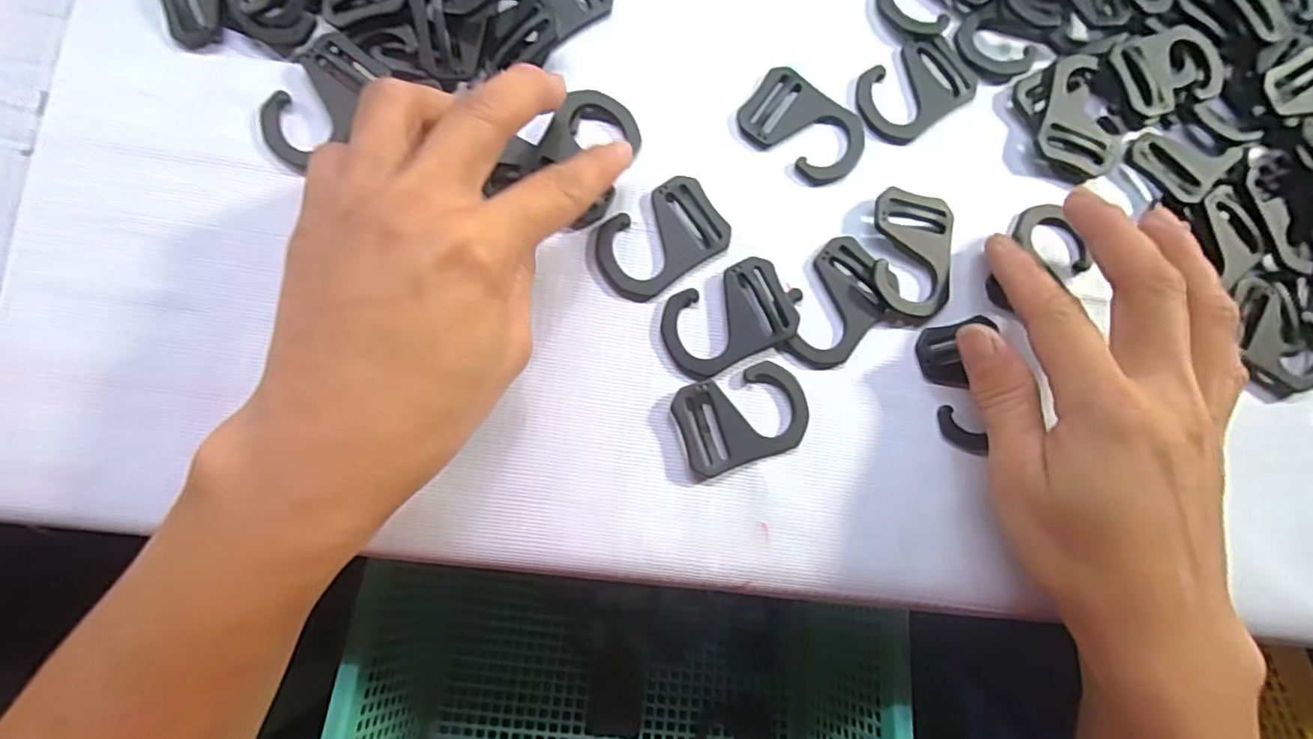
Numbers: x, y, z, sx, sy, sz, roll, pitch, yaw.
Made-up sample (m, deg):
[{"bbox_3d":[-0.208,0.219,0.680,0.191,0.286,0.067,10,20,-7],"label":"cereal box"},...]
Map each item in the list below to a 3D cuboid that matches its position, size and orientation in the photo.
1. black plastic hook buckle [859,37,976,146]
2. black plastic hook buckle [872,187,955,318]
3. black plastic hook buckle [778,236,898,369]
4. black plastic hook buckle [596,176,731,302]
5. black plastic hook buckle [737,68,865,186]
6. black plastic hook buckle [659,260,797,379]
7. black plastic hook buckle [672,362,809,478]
[{"bbox_3d":[0.106,-0.115,0.244,0.051,0.004,0.033,-35,86,-7],"label":"black plastic hook buckle"},{"bbox_3d":[0.101,-0.046,0.232,0.033,0.008,0.050,6,82,-3],"label":"black plastic hook buckle"},{"bbox_3d":[0.069,-0.025,0.229,0.033,0.007,0.051,38,82,2],"label":"black plastic hook buckle"},{"bbox_3d":[0.001,-0.050,0.228,0.050,0.004,0.033,-38,86,-7],"label":"black plastic hook buckle"},{"bbox_3d":[0.059,-0.097,0.239,0.049,0.004,0.034,36,82,1],"label":"black plastic hook buckle"},{"bbox_3d":[0.026,-0.019,0.224,0.048,0.006,0.033,-27,85,-6],"label":"black plastic hook buckle"},{"bbox_3d":[0.032,0.018,0.220,0.049,0.006,0.033,-17,84,-5],"label":"black plastic hook buckle"}]

